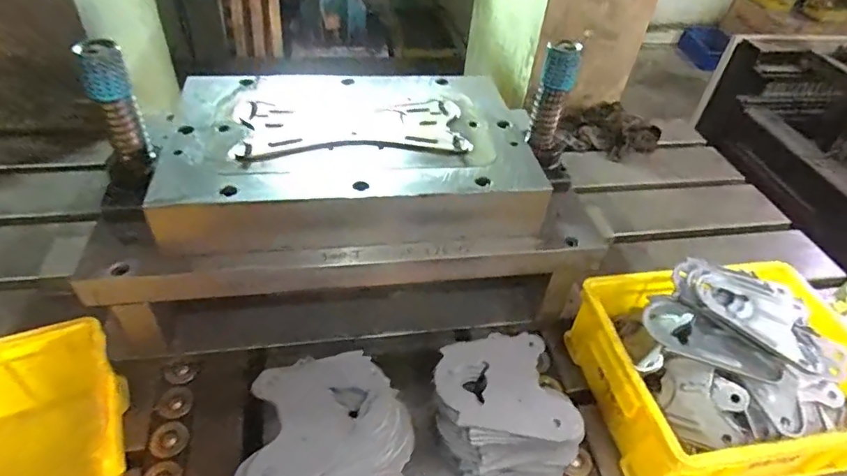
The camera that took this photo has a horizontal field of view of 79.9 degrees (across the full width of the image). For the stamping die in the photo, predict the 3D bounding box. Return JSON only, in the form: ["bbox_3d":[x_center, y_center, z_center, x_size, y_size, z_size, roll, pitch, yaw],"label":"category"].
[{"bbox_3d":[-0.095,-0.110,0.711,0.476,0.101,0.342,-5,44,-9],"label":"stamping die"}]

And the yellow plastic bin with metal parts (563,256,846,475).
[{"bbox_3d":[0.398,0.155,0.661,0.345,0.160,0.264,-5,44,-10],"label":"yellow plastic bin with metal parts"}]

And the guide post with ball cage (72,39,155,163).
[{"bbox_3d":[-0.339,-0.144,0.561,0.042,0.137,0.034,-21,49,-24],"label":"guide post with ball cage"}]

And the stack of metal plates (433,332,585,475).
[{"bbox_3d":[0.090,0.209,0.603,0.155,0.122,0.138,-9,45,-13],"label":"stack of metal plates"}]

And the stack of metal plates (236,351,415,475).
[{"bbox_3d":[-0.099,0.238,0.556,0.169,0.137,0.173,1,43,-3],"label":"stack of metal plates"}]

